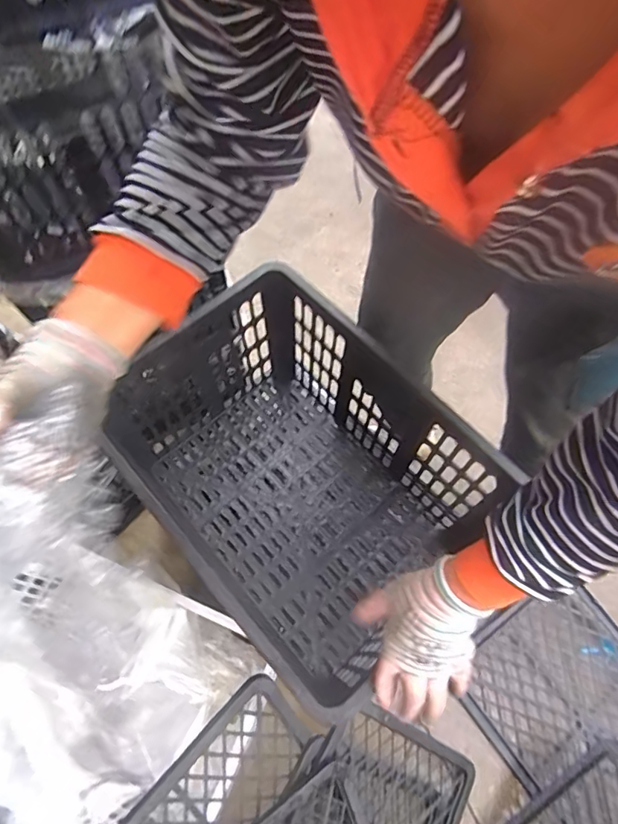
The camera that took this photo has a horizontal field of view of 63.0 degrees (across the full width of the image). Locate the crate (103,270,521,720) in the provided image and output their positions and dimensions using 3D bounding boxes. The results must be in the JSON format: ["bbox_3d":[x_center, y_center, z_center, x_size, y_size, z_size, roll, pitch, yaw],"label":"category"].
[{"bbox_3d":[-0.011,0.090,0.745,0.322,0.288,0.478,-39,71,-20],"label":"crate"}]

